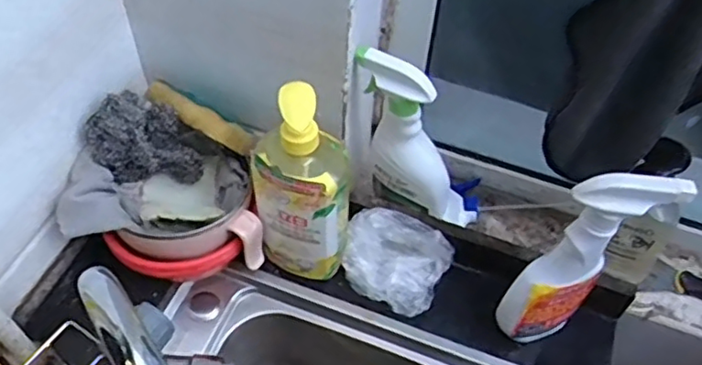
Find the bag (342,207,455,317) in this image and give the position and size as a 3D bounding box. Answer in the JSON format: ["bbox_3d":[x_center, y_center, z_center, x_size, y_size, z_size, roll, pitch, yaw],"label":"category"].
[{"bbox_3d":[0.048,0.087,0.737,0.120,0.058,0.090,25,56,15],"label":"bag"}]

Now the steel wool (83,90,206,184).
[{"bbox_3d":[-0.222,-0.045,0.681,0.113,0.097,0.062,-12,55,-12],"label":"steel wool"}]

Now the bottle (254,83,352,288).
[{"bbox_3d":[-0.050,0.004,0.655,0.095,0.259,0.065,9,53,4],"label":"bottle"}]

